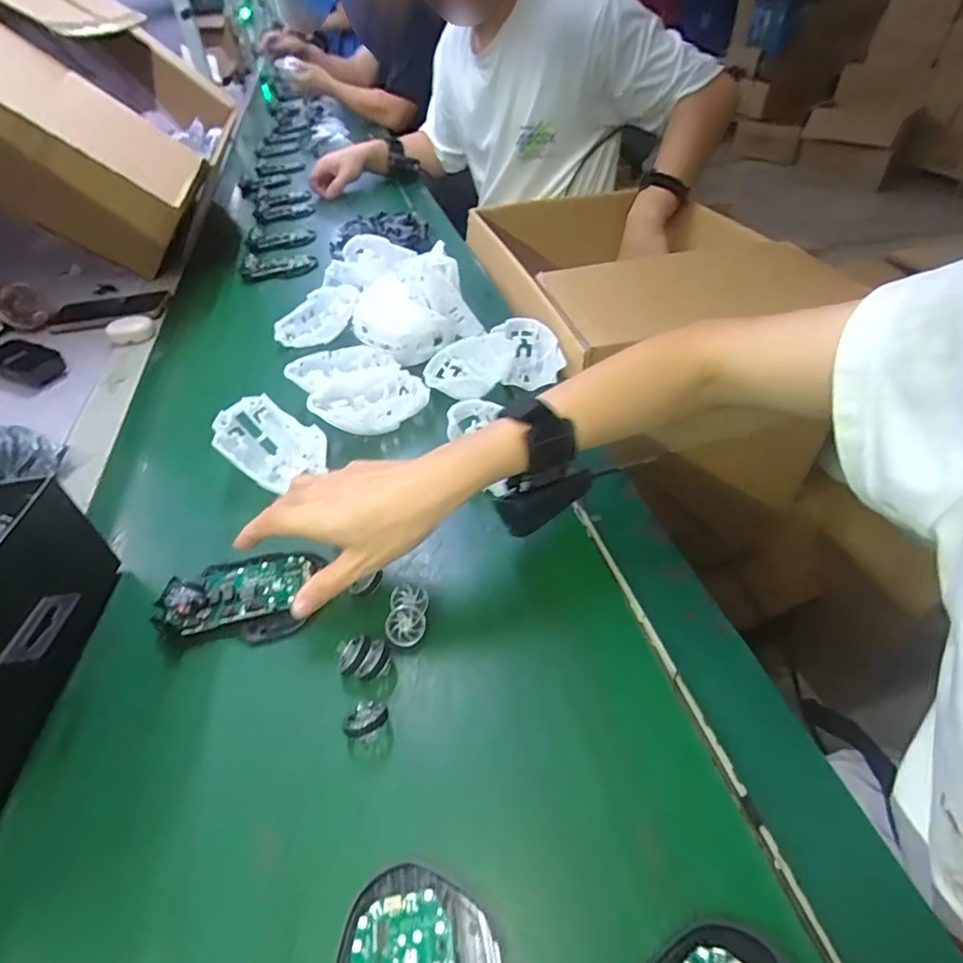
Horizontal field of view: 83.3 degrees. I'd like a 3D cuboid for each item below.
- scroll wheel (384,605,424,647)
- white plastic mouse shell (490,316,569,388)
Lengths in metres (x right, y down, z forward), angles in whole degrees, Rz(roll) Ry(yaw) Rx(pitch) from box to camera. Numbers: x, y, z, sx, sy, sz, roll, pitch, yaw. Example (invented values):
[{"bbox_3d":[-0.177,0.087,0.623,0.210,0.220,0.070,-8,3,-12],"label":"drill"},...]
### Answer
[{"bbox_3d":[-0.050,0.095,0.359,0.025,0.004,0.026,4,60,-8],"label":"scroll wheel"},{"bbox_3d":[0.048,-0.132,0.562,0.064,0.032,0.099,-5,42,-6],"label":"white plastic mouse shell"}]

